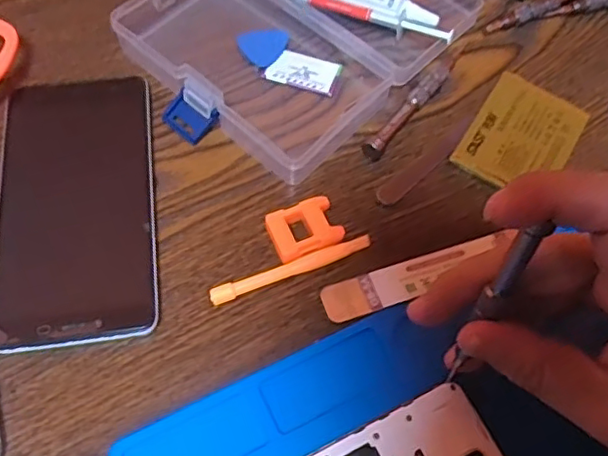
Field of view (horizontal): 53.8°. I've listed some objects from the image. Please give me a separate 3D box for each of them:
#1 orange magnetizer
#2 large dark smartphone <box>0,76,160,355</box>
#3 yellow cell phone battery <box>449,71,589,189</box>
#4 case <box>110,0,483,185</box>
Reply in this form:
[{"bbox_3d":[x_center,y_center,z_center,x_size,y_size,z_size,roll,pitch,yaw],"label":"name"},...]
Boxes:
[{"bbox_3d":[0.000,0.001,0.301,0.034,0.012,0.027,-22,67,-13],"label":"orange magnetizer"},{"bbox_3d":[-0.114,-0.014,0.304,0.075,0.011,0.146,-7,64,-6],"label":"large dark smartphone"},{"bbox_3d":[0.122,-0.051,0.335,0.054,0.006,0.073,31,67,12],"label":"yellow cell phone battery"},{"bbox_3d":[-0.003,-0.124,0.357,0.155,0.021,0.175,34,67,14],"label":"case"}]

